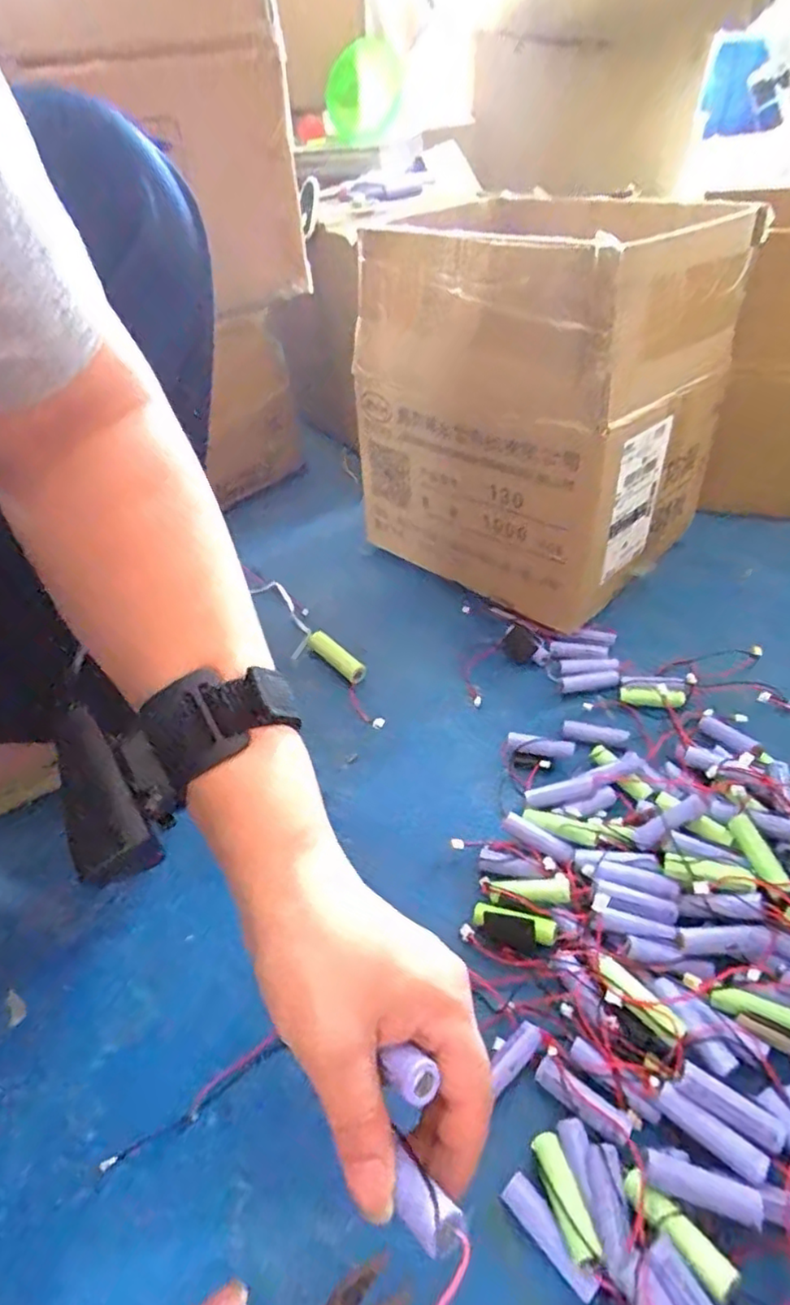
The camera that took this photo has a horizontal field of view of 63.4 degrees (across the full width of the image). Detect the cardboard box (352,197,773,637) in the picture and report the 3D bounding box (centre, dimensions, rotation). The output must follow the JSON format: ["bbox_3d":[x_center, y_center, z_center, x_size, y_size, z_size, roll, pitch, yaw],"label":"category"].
[{"bbox_3d":[0.126,-0.224,0.602,0.279,0.305,0.207,32,54,34],"label":"cardboard box"}]

